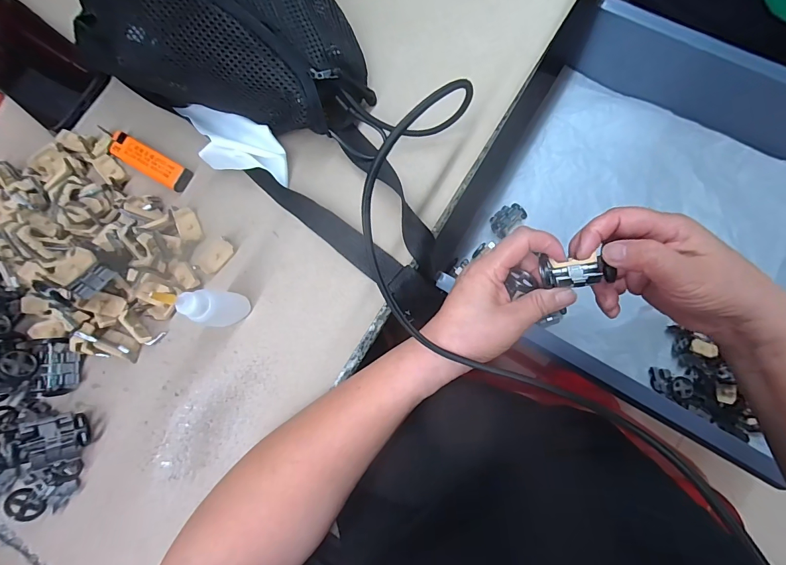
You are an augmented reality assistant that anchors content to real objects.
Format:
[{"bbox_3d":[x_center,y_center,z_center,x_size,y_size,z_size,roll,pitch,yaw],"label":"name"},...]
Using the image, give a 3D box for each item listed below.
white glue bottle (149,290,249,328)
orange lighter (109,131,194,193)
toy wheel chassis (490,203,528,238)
[{"bbox_3d":[-0.135,0.018,0.284,0.024,0.084,0.021,-28,81,2],"label":"white glue bottle"},{"bbox_3d":[-0.222,-0.110,0.348,0.085,0.013,0.023,30,87,8],"label":"orange lighter"},{"bbox_3d":[0.168,-0.093,0.555,0.056,0.025,0.038,-37,80,1],"label":"toy wheel chassis"}]

